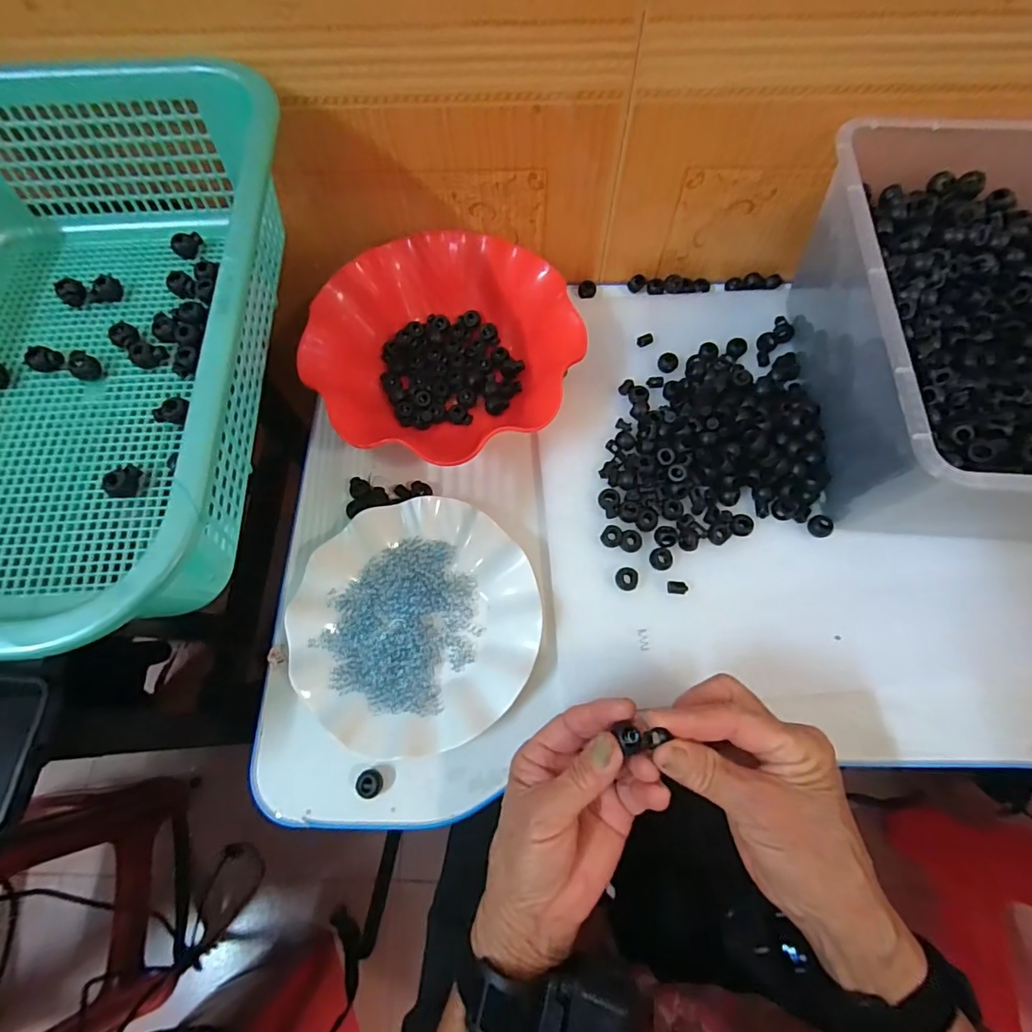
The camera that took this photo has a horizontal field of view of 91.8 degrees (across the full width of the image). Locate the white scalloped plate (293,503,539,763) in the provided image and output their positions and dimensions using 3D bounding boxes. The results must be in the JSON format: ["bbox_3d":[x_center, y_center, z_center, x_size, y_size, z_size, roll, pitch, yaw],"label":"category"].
[{"bbox_3d":[-0.075,0.077,0.378,0.177,0.021,0.178,0,69,1],"label":"white scalloped plate"}]

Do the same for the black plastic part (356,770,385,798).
[{"bbox_3d":[-0.101,0.184,0.345,0.017,0.014,0.016,0,69,1],"label":"black plastic part"}]

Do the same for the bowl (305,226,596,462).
[{"bbox_3d":[-0.064,-0.145,0.437,0.214,0.053,0.206,0,69,1],"label":"bowl"}]

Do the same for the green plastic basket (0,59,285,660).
[{"bbox_3d":[-0.290,-0.100,0.303,0.290,0.108,0.371,-4,69,-1],"label":"green plastic basket"}]

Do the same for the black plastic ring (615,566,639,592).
[{"bbox_3d":[0.085,0.048,0.384,0.017,0.004,0.018,0,69,1],"label":"black plastic ring"}]

